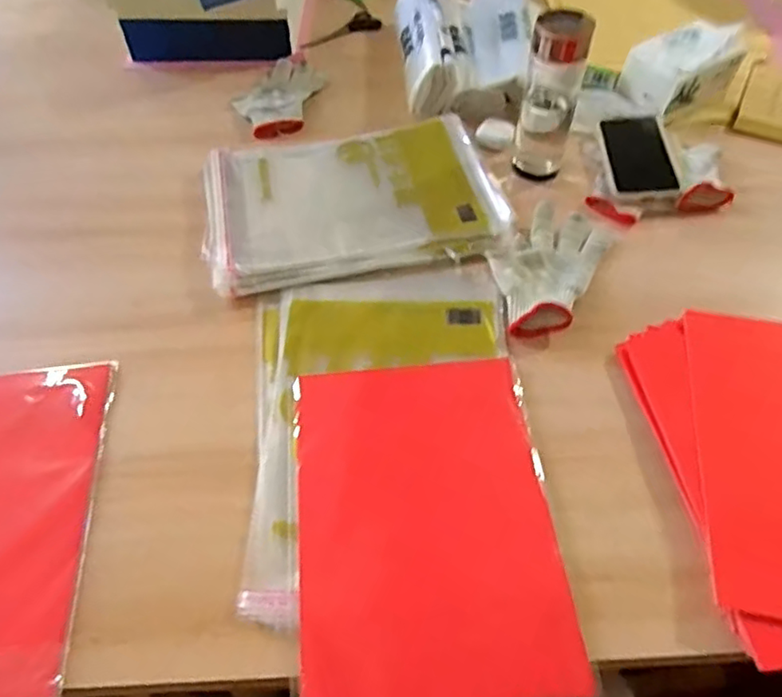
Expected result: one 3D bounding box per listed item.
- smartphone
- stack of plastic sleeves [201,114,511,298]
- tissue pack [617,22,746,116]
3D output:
[{"bbox_3d":[0.318,-0.253,0.785,0.085,0.014,0.170,5,50,8],"label":"smartphone"},{"bbox_3d":[-0.051,-0.190,0.741,0.345,0.021,0.259,-11,53,-8],"label":"stack of plastic sleeves"},{"bbox_3d":[0.408,-0.393,0.847,0.147,0.083,0.094,-24,56,-17],"label":"tissue pack"}]

